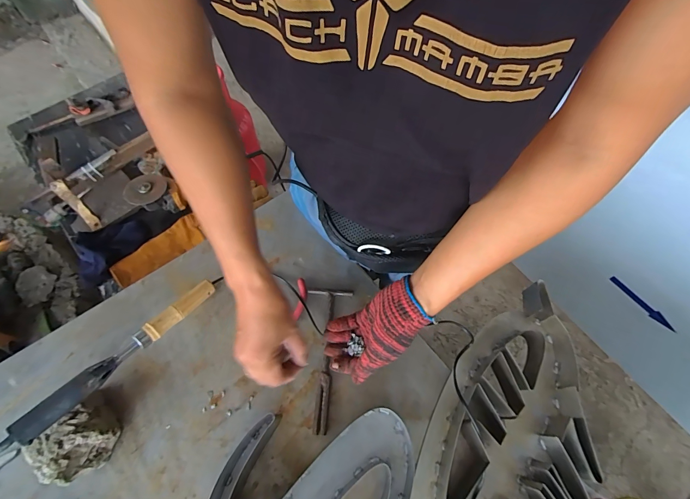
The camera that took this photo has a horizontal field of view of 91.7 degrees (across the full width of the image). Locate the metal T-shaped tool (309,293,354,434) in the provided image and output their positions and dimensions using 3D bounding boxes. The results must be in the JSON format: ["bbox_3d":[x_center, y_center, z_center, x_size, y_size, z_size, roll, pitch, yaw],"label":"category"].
[{"bbox_3d":[-0.030,0.171,0.540,0.071,0.010,0.221,2,63,1],"label":"metal T-shaped tool"}]

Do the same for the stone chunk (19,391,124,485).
[{"bbox_3d":[-0.364,0.261,0.459,0.074,0.071,0.094,30,67,14],"label":"stone chunk"}]

